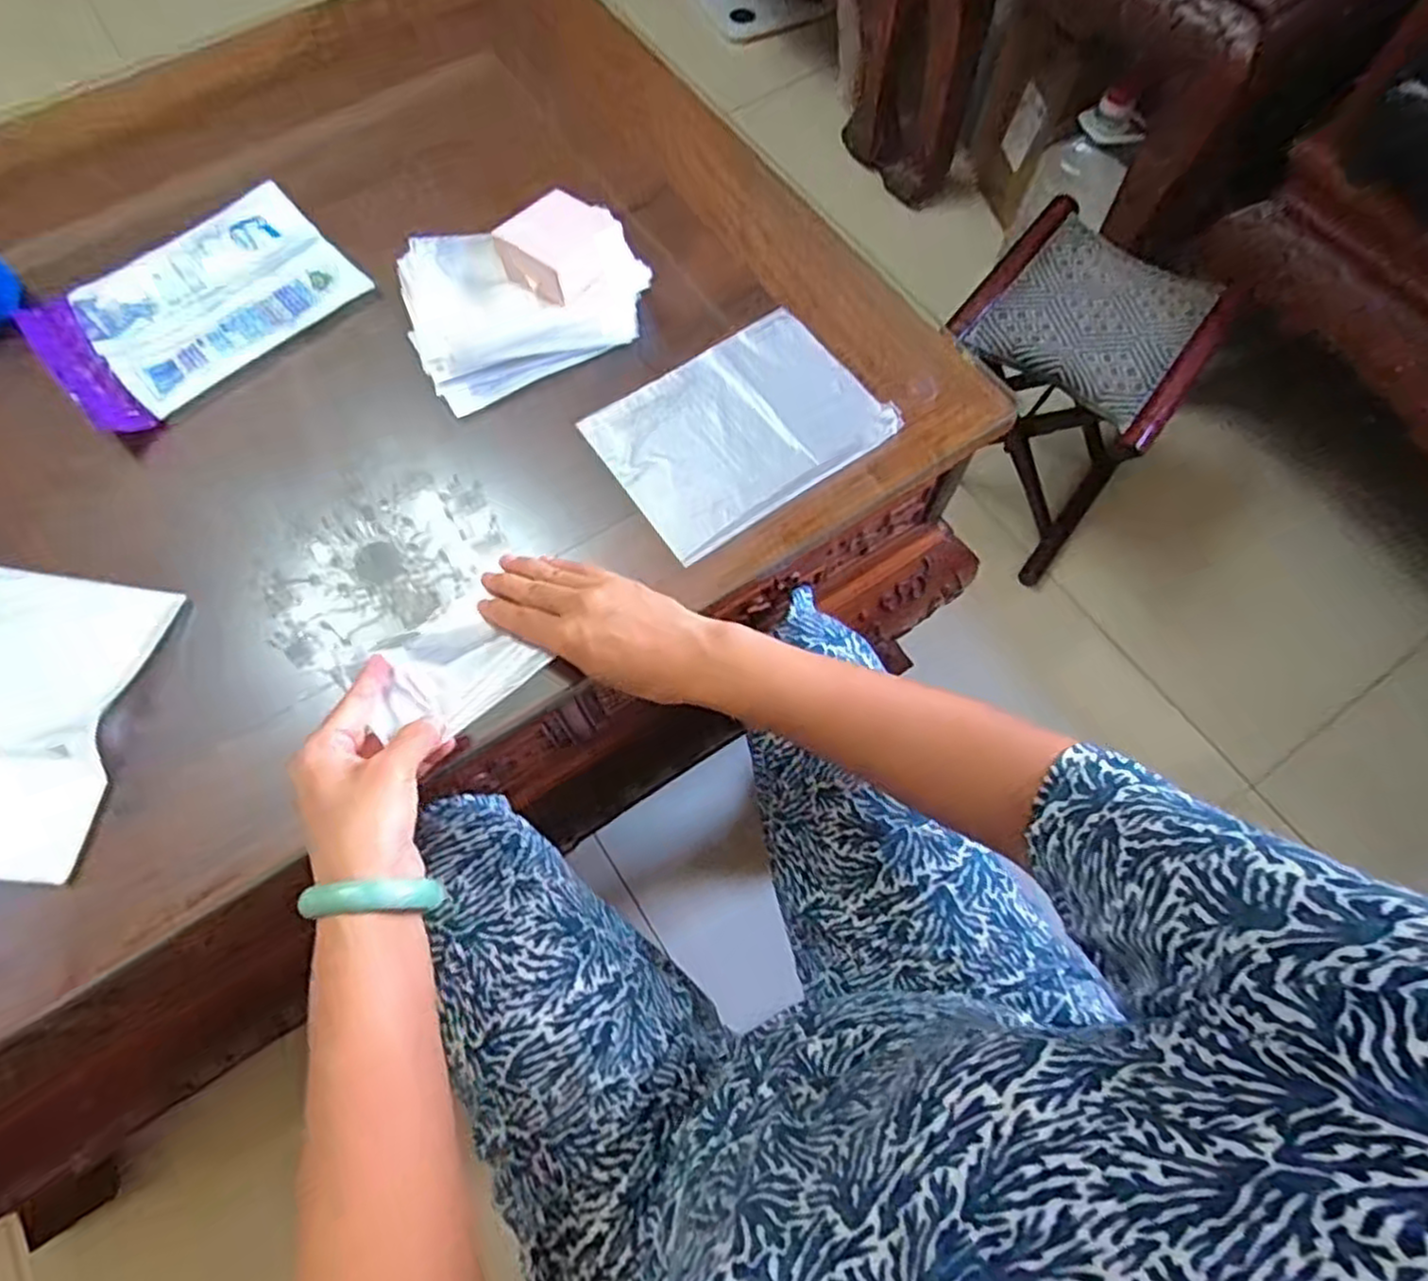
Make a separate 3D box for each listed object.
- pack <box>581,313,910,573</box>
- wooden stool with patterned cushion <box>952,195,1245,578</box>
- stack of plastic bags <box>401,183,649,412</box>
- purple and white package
[{"bbox_3d":[0.018,-0.162,0.556,0.194,0.010,0.148,-33,72,-13],"label":"pack"},{"bbox_3d":[0.485,-0.359,1.081,0.292,0.317,0.359,34,71,13],"label":"wooden stool with patterned cushion"},{"bbox_3d":[-0.147,-0.269,0.575,0.183,0.050,0.118,-26,70,-10],"label":"stack of plastic bags"},{"bbox_3d":[-0.414,-0.272,0.594,0.224,0.018,0.158,-40,73,-15],"label":"purple and white package"}]

